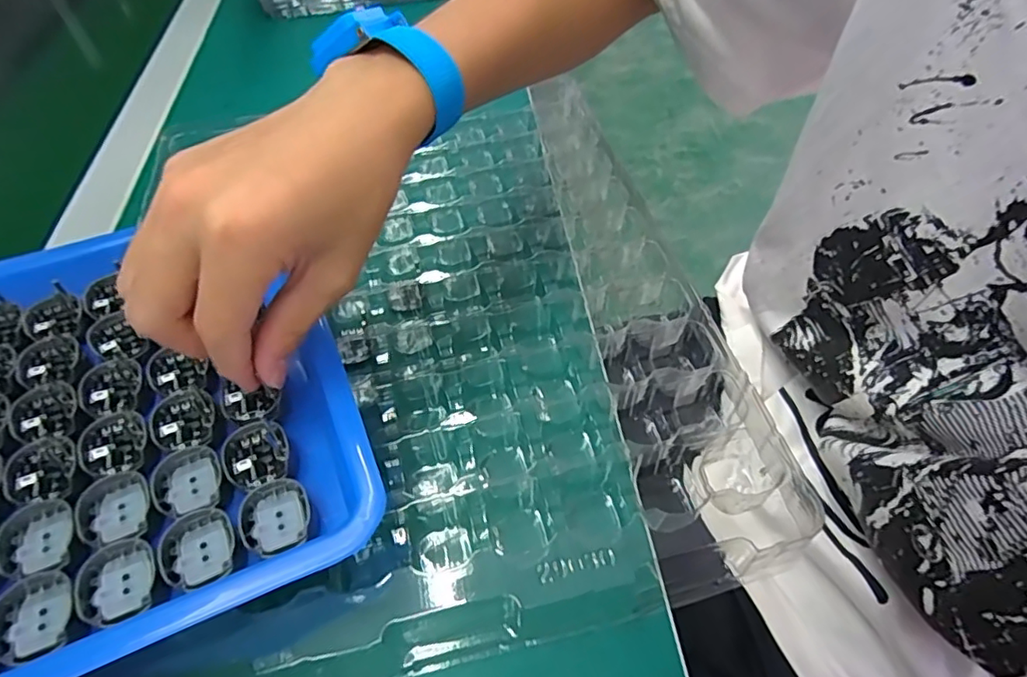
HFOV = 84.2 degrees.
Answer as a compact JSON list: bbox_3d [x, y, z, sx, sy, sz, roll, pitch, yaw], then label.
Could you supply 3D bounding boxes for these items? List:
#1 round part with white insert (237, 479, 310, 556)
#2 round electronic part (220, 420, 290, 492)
[{"bbox_3d":[-0.090,0.068,0.215,0.025,0.005,0.029,-22,54,-13],"label":"round part with white insert"},{"bbox_3d":[-0.103,0.046,0.228,0.023,0.006,0.028,-19,54,-10],"label":"round electronic part"}]

